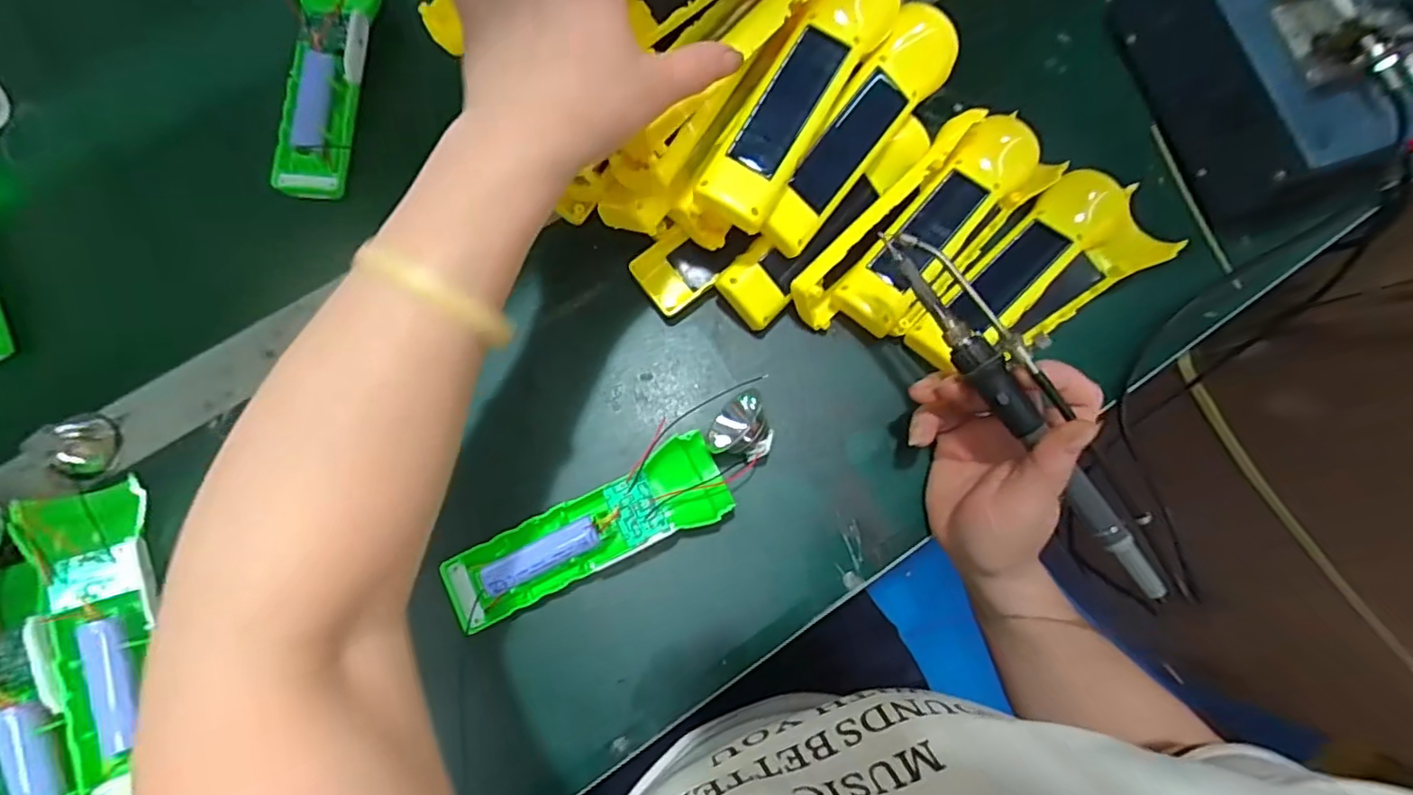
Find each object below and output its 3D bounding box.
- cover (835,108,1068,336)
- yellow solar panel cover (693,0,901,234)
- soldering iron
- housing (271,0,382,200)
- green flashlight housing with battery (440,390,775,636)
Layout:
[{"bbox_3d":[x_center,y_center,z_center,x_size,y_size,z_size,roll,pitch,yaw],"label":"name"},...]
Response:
[{"bbox_3d":[0.154,-0.106,0.387,0.056,0.031,0.171,41,80,8],"label":"cover"},{"bbox_3d":[0.053,-0.174,0.336,0.043,0.021,0.174,31,78,6],"label":"yellow solar panel cover"},{"bbox_3d":[0.159,0.004,0.293,0.026,0.027,0.209,-33,86,-8],"label":"soldering iron"},{"bbox_3d":[-0.255,-0.229,0.408,0.050,0.028,0.190,6,77,0],"label":"housing"},{"bbox_3d":[-0.049,0.069,0.347,0.202,0.033,0.053,-30,79,-8],"label":"green flashlight housing with battery"}]

